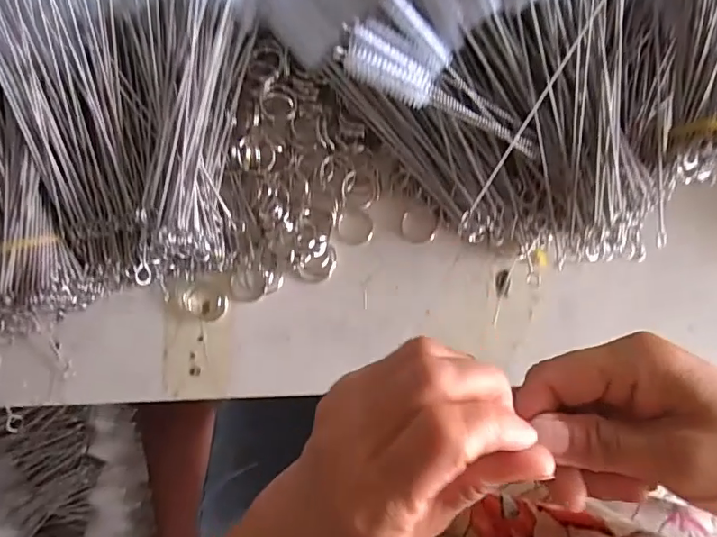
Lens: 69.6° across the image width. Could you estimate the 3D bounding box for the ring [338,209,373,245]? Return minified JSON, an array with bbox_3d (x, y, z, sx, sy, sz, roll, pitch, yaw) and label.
[{"bbox_3d":[-0.002,-0.028,0.346,0.024,0.006,0.025,0,81,2],"label":"ring"}]

